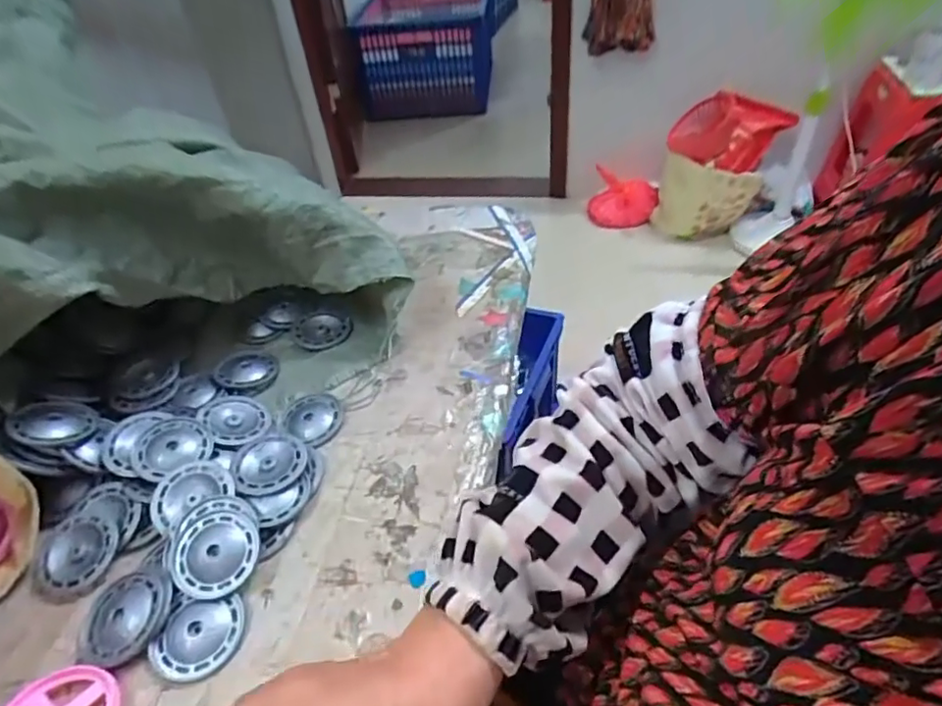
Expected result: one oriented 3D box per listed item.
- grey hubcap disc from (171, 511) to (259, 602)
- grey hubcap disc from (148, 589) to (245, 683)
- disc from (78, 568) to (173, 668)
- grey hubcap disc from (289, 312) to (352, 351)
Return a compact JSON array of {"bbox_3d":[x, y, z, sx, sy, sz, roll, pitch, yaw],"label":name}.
[{"bbox_3d":[-0.173,0.135,0.381,0.056,0.004,0.055,1,59,-2],"label":"grey hubcap disc"},{"bbox_3d":[-0.172,0.178,0.355,0.053,0.007,0.047,-8,43,-1],"label":"grey hubcap disc"},{"bbox_3d":[-0.222,0.170,0.364,0.056,0.012,0.056,-4,43,4],"label":"disc"},{"bbox_3d":[-0.148,-0.022,0.562,0.058,0.008,0.055,-4,43,4],"label":"grey hubcap disc"}]

